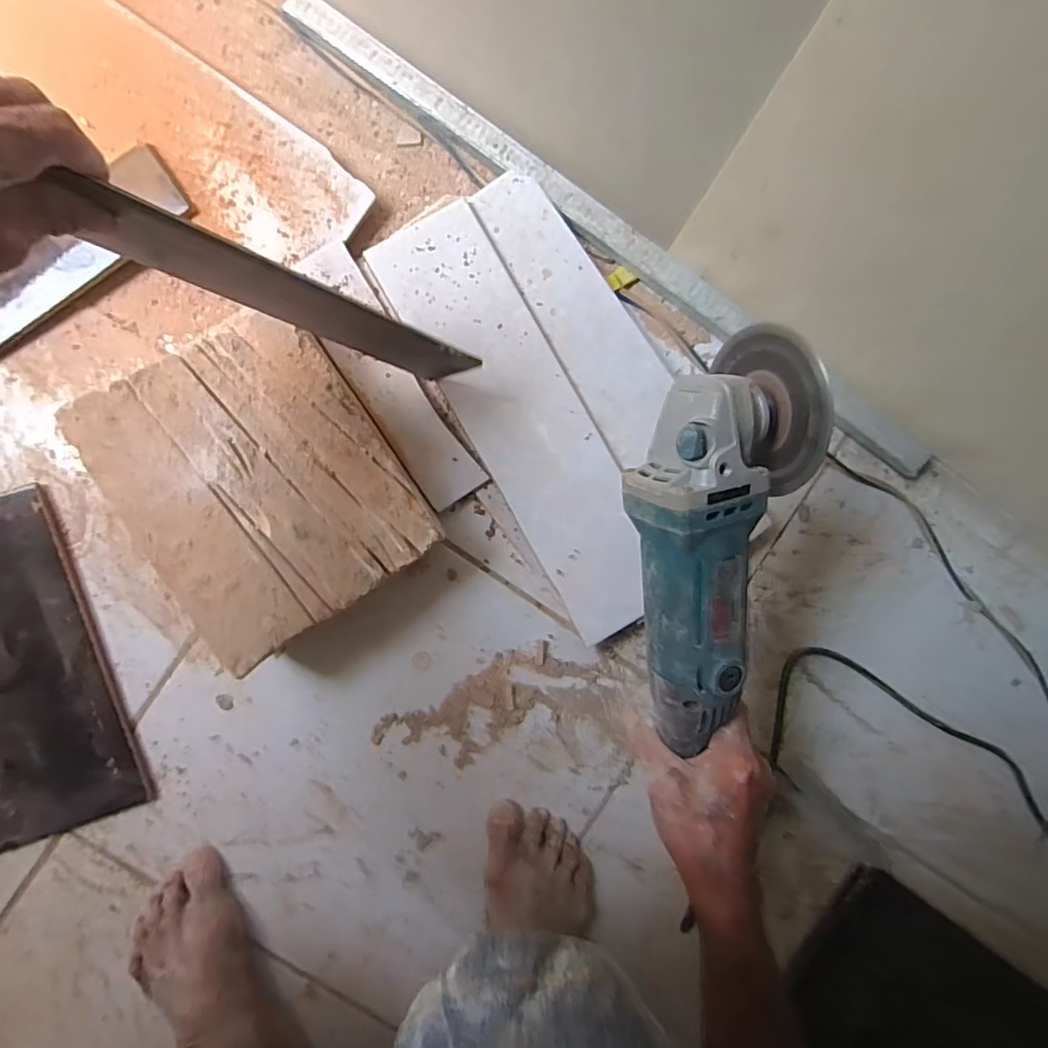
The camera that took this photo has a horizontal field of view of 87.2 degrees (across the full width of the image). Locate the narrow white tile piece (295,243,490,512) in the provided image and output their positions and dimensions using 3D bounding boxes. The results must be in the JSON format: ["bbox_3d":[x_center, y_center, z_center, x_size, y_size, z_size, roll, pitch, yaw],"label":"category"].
[{"bbox_3d":[-0.120,-0.127,0.490,0.060,0.011,0.240,-32,93,-3],"label":"narrow white tile piece"}]

